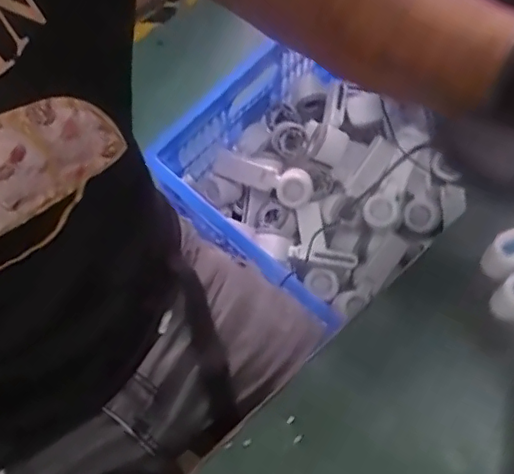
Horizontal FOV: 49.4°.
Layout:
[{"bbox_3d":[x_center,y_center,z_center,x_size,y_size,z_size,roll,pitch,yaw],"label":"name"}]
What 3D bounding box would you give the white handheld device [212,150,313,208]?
[{"bbox_3d":[0.005,-0.093,0.883,0.162,0.032,0.055,16,69,9],"label":"white handheld device"}]

